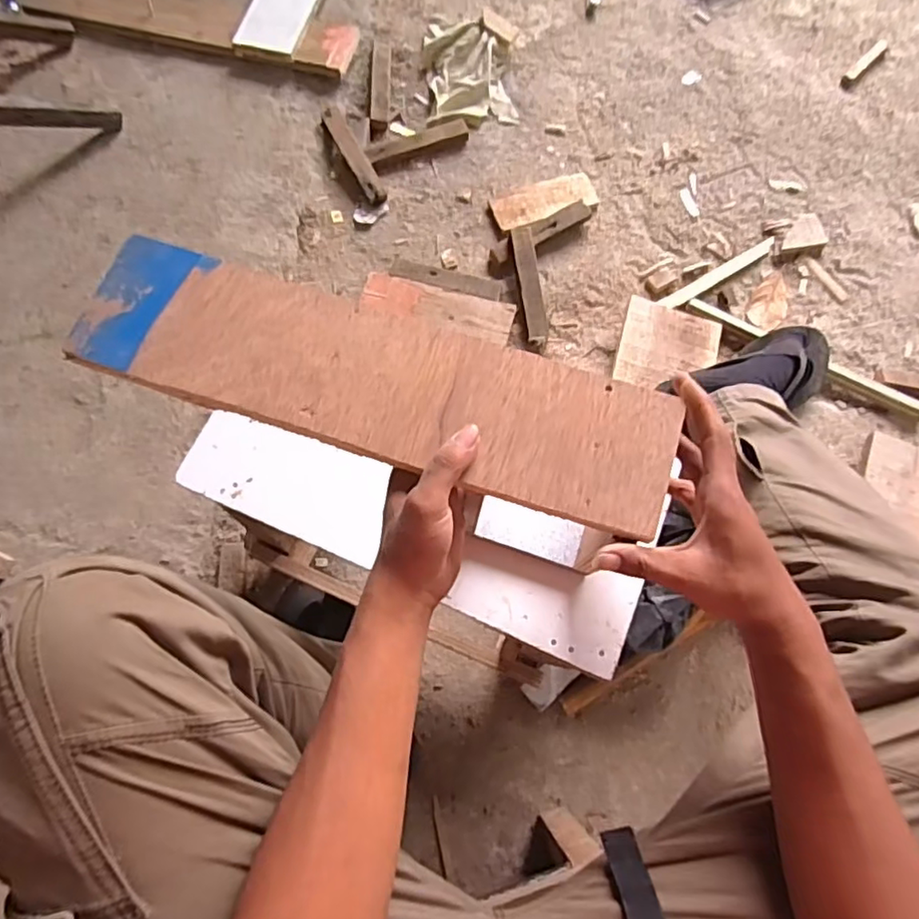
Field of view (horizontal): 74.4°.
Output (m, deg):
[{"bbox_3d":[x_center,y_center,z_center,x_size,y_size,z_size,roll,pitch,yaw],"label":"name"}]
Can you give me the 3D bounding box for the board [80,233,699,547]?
[{"bbox_3d":[-0.057,-0.057,0.421,0.409,0.005,0.106,17,74,4],"label":"board"}]

